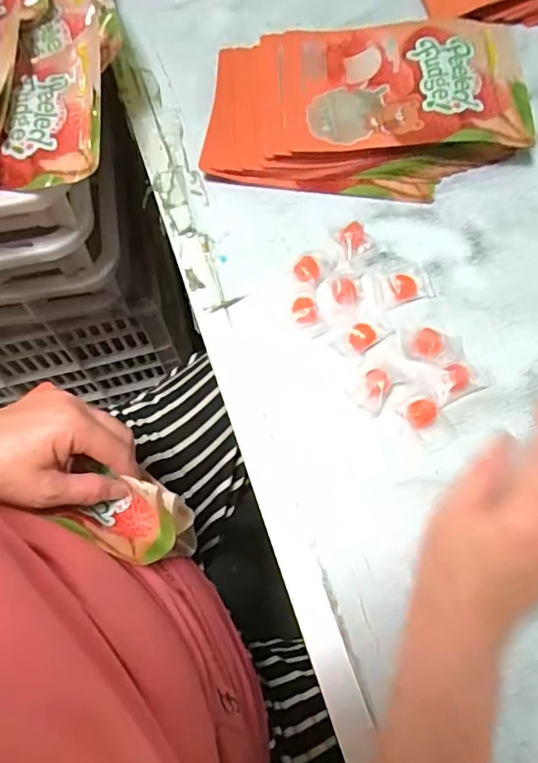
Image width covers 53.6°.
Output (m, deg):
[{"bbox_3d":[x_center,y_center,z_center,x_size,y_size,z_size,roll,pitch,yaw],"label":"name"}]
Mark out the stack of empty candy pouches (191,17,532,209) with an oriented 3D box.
[{"bbox_3d":[0.087,-0.260,0.504,0.296,0.040,0.188,-4,68,1],"label":"stack of empty candy pouches"}]

